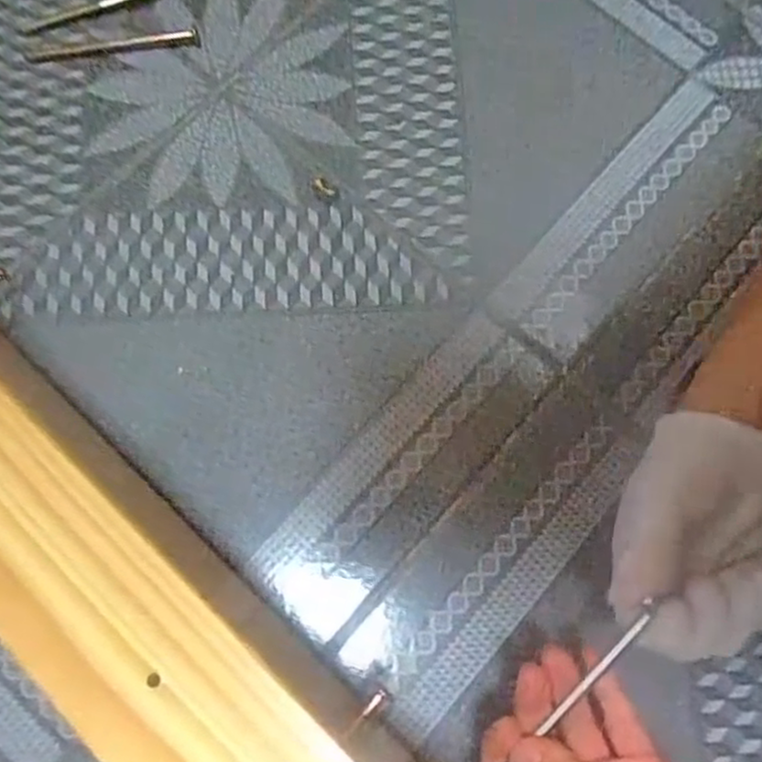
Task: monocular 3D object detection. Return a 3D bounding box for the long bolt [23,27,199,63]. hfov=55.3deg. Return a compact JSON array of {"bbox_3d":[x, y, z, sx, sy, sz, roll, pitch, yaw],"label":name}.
[{"bbox_3d":[-0.186,-0.233,0.506,0.118,0.006,0.013,-6,75,-3],"label":"long bolt"}]

